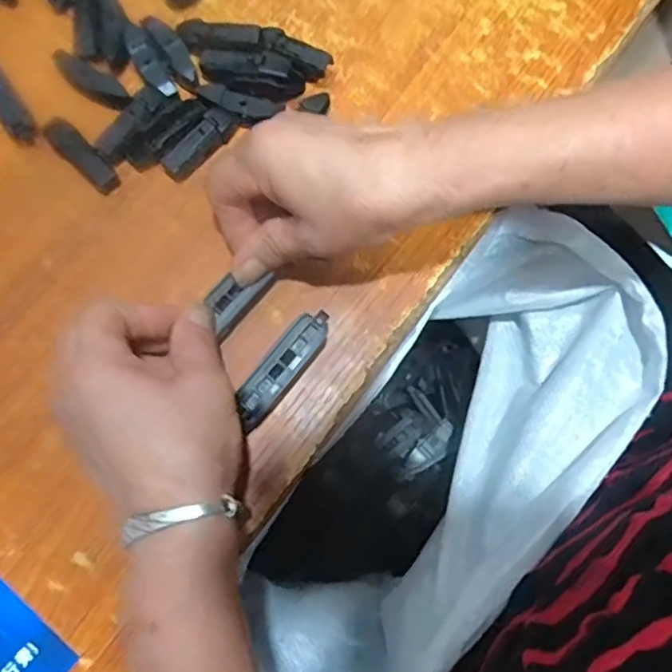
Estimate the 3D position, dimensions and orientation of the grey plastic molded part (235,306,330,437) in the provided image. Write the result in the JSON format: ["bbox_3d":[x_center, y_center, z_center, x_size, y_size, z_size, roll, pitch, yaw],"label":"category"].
[{"bbox_3d":[-0.028,0.018,0.340,0.020,0.020,0.070,39,81,7],"label":"grey plastic molded part"}]

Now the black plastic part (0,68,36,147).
[{"bbox_3d":[-0.202,-0.147,0.376,0.017,0.014,0.077,-34,81,-6],"label":"black plastic part"}]

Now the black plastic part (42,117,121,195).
[{"bbox_3d":[-0.146,-0.103,0.362,0.016,0.008,0.054,-44,82,-8],"label":"black plastic part"}]

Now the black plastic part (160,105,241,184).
[{"bbox_3d":[-0.078,-0.111,0.366,0.016,0.011,0.049,40,82,8],"label":"black plastic part"}]

